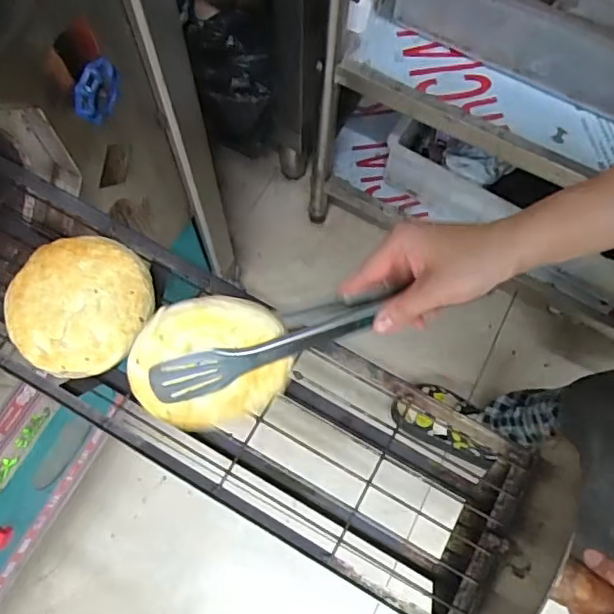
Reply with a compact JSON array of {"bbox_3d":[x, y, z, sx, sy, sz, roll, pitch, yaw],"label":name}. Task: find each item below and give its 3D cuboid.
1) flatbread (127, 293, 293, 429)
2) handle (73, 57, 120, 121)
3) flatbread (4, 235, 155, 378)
[{"bbox_3d":[-0.069,0.044,0.425,0.112,0.111,0.015,-21,35,-8],"label":"flatbread"},{"bbox_3d":[-0.191,-0.195,0.524,0.010,0.052,0.051,30,72,10],"label":"handle"},{"bbox_3d":[-0.189,-0.005,0.479,0.110,0.014,0.118,21,70,7],"label":"flatbread"}]

